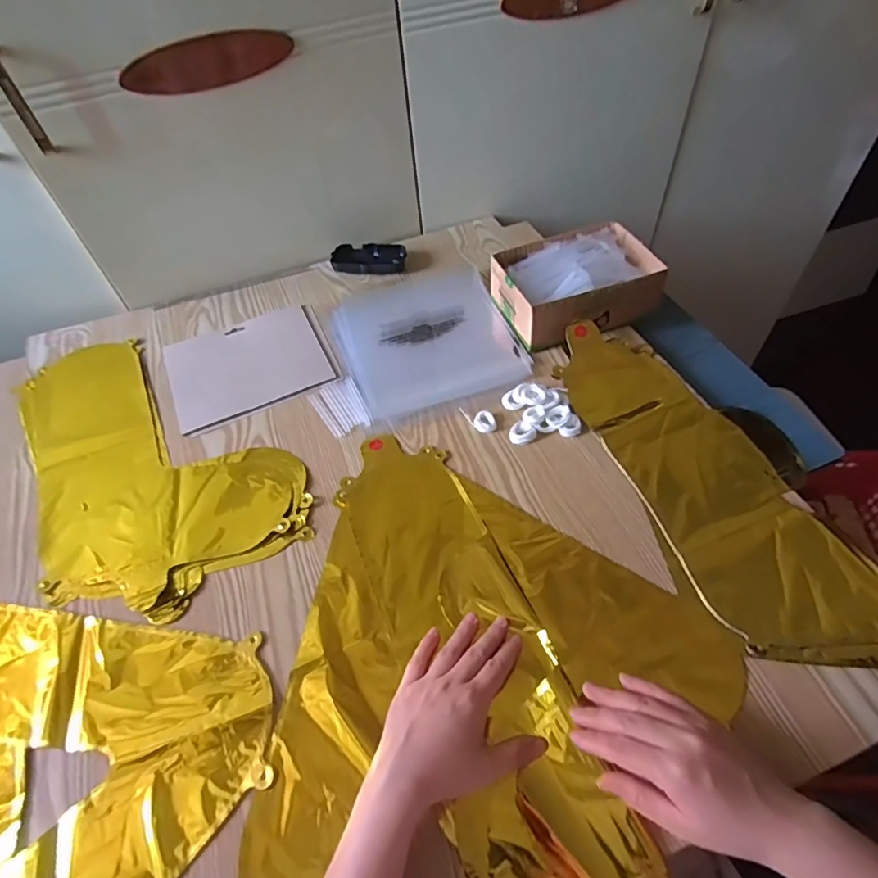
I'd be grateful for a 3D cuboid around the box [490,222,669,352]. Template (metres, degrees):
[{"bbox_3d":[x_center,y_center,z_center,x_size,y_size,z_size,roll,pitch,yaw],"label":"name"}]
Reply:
[{"bbox_3d":[0.171,-0.195,0.668,0.177,0.066,0.133,-21,54,-10],"label":"box"}]

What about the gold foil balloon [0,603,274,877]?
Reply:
[{"bbox_3d":[-0.330,0.243,0.415,0.335,0.011,0.309,32,62,26],"label":"gold foil balloon"}]

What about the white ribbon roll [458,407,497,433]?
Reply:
[{"bbox_3d":[0.046,-0.026,0.593,0.026,0.007,0.045,-25,55,-14],"label":"white ribbon roll"}]

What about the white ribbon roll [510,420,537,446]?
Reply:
[{"bbox_3d":[0.091,-0.007,0.576,0.029,0.011,0.024,-21,54,-11],"label":"white ribbon roll"}]

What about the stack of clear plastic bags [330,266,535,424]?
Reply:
[{"bbox_3d":[-0.019,-0.140,0.687,0.211,0.009,0.243,-18,53,-8],"label":"stack of clear plastic bags"}]

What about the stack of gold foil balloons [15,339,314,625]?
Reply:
[{"bbox_3d":[-0.332,0.007,0.602,0.248,0.009,0.413,-29,56,-16],"label":"stack of gold foil balloons"}]

